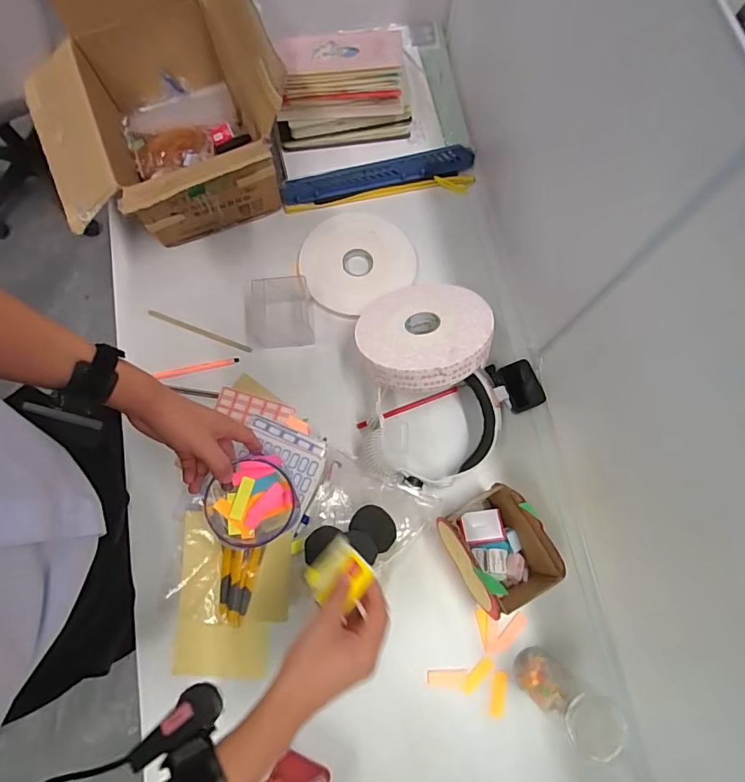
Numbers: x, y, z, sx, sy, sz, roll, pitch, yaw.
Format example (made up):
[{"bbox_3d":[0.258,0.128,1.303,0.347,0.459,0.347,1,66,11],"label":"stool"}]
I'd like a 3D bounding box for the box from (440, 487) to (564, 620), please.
[{"bbox_3d":[0.155,0.201,0.603,0.103,0.107,0.125,-29,77,-8],"label":"box"}]

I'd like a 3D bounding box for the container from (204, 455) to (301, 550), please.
[{"bbox_3d":[-0.141,0.131,0.562,0.105,0.042,0.099,0,75,0],"label":"container"}]

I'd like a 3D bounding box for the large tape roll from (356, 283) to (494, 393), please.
[{"bbox_3d":[0.069,-0.080,0.650,0.177,0.038,0.175,-10,47,11],"label":"large tape roll"}]

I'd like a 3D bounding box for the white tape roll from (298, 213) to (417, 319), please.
[{"bbox_3d":[-0.030,-0.206,0.742,0.177,0.027,0.169,0,75,0],"label":"white tape roll"}]

